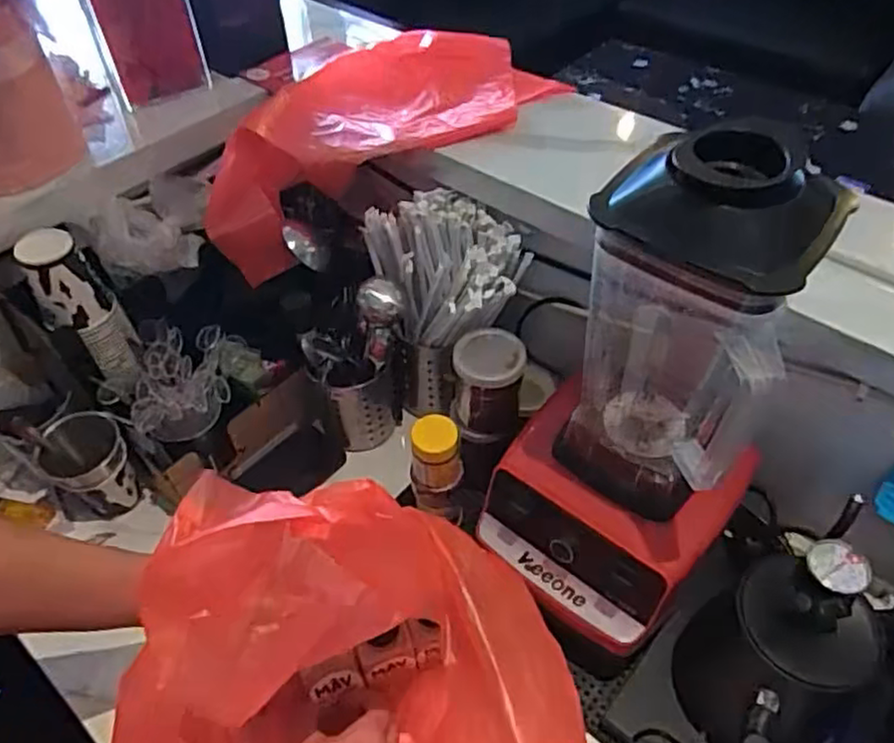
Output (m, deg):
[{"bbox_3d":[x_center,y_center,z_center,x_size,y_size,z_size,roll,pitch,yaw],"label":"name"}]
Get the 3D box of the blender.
[{"bbox_3d":[0.156,0.014,0.528,0.184,0.378,0.227,29,56,24],"label":"blender"}]

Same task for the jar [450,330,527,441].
[{"bbox_3d":[0.041,0.016,0.680,0.068,0.110,0.066,-1,49,1],"label":"jar"}]

